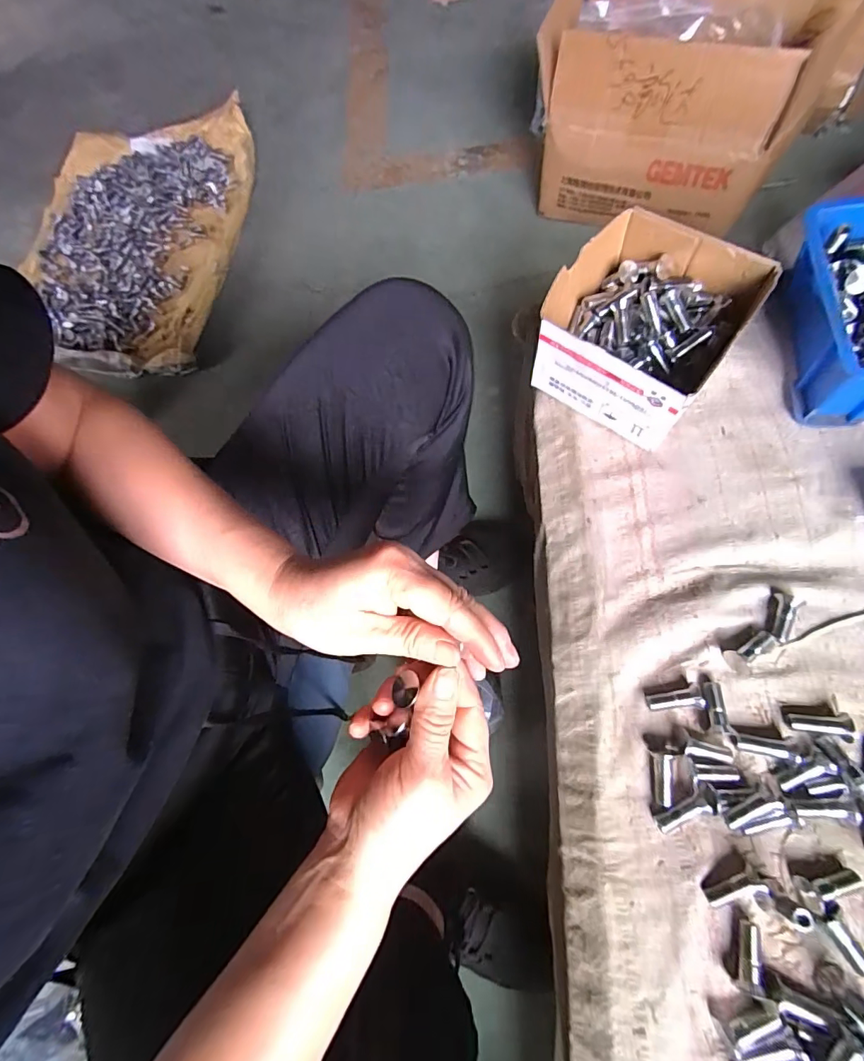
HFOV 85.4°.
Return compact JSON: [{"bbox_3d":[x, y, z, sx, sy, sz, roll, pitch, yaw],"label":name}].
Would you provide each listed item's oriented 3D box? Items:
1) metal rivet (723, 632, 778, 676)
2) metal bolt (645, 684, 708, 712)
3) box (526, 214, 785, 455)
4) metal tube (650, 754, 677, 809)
[{"bbox_3d":[0.235,0.087,0.341,0.039,0.013,0.018,-34,69,-5],"label":"metal rivet"},{"bbox_3d":[0.174,0.121,0.336,0.038,0.009,0.015,-12,67,15],"label":"metal bolt"},{"bbox_3d":[0.177,-0.172,0.403,0.143,0.081,0.148,36,78,17],"label":"box"},{"bbox_3d":[0.160,0.172,0.323,0.014,0.012,0.033,-1,70,8],"label":"metal tube"}]

